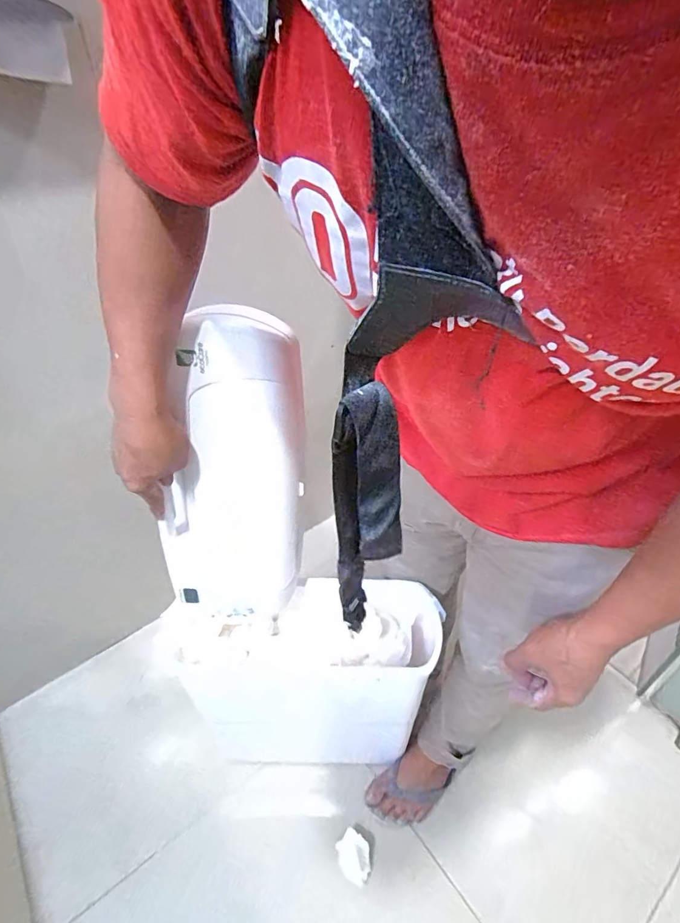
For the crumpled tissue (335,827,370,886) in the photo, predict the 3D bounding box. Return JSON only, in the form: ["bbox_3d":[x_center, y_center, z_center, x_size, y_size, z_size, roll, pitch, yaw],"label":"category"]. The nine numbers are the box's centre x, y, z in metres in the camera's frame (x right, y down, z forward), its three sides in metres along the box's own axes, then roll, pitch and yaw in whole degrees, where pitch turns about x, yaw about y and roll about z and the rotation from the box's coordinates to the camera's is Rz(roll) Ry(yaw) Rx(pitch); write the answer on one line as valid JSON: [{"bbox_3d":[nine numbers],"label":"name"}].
[{"bbox_3d":[0.026,0.713,0.835,0.059,0.040,0.081,-11,39,-12],"label":"crumpled tissue"}]

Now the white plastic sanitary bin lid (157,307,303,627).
[{"bbox_3d":[-0.127,0.023,0.594,0.172,0.422,0.097,4,25,-7],"label":"white plastic sanitary bin lid"}]

